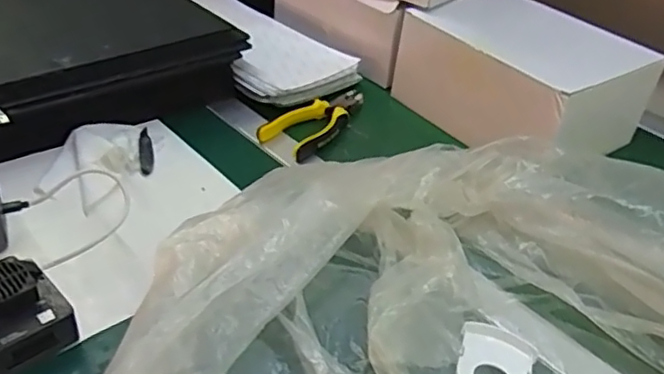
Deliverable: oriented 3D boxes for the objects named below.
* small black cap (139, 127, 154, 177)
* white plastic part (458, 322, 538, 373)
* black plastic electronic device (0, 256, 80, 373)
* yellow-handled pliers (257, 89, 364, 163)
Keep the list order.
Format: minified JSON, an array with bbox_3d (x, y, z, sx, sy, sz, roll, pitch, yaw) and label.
[{"bbox_3d":[-0.197,-0.039,0.643,0.014,0.015,0.075,-4,38,-15],"label":"small black cap"},{"bbox_3d":[0.123,0.134,0.457,0.056,0.009,0.077,18,38,14],"label":"white plastic part"},{"bbox_3d":[-0.231,0.093,0.427,0.076,0.049,0.064,-25,47,-36],"label":"black plastic electronic device"},{"bbox_3d":[-0.020,-0.083,0.725,0.067,0.021,0.182,22,39,18],"label":"yellow-handled pliers"}]

